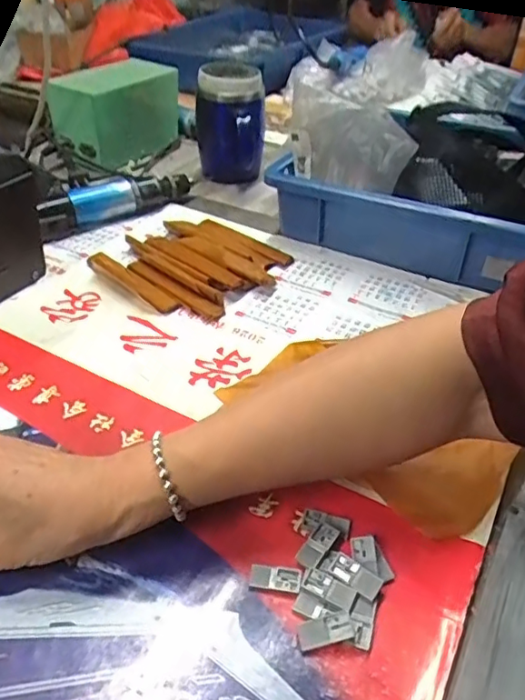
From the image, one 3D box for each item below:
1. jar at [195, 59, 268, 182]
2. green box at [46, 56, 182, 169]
[{"bbox_3d":[-0.041,-0.292,0.718,0.089,0.130,0.104,-2,39,-3],"label":"jar"},{"bbox_3d":[-0.209,-0.340,0.800,0.101,0.103,0.167,19,43,22],"label":"green box"}]

